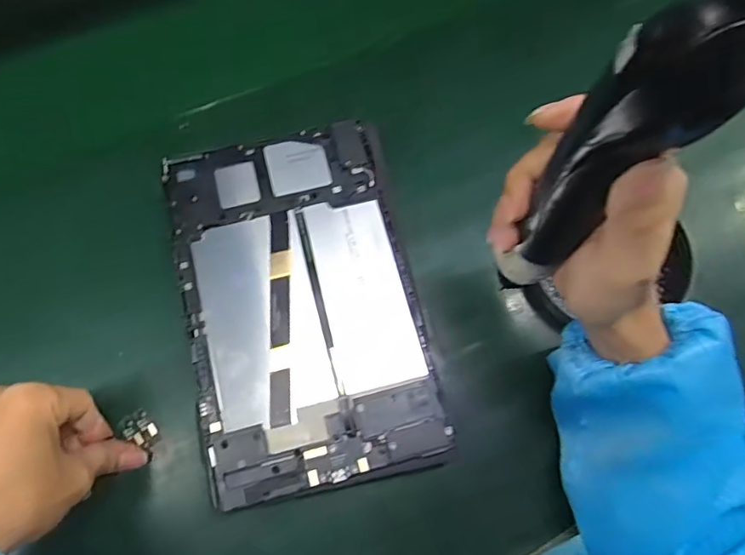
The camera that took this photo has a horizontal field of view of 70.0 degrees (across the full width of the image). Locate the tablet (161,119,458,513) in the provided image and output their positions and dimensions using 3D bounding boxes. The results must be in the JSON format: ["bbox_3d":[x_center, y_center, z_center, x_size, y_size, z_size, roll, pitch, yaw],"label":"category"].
[{"bbox_3d":[-0.049,0.013,0.360,0.150,0.012,0.237,-14,74,-6],"label":"tablet"}]

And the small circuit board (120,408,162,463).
[{"bbox_3d":[-0.153,0.102,0.353,0.017,0.006,0.028,-37,77,-12],"label":"small circuit board"}]

